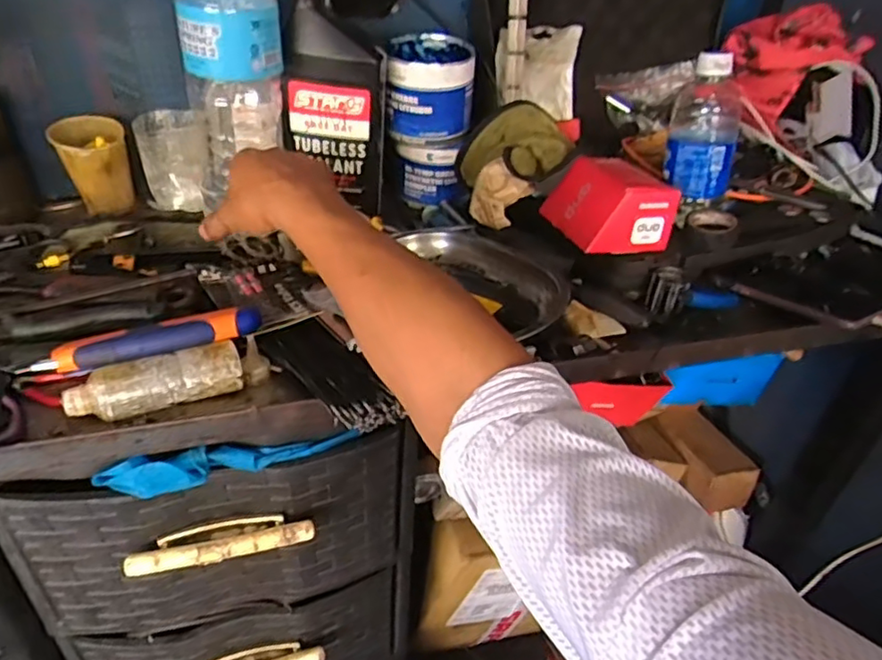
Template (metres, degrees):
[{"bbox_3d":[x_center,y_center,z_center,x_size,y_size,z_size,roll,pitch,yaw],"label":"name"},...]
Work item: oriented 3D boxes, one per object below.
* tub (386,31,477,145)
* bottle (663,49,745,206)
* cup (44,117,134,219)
[{"bbox_3d":[-0.014,-0.271,0.699,0.094,0.090,0.098,0,37,-7],"label":"tub"},{"bbox_3d":[0.254,-0.193,0.605,0.061,0.134,0.068,0,16,-6],"label":"bottle"},{"bbox_3d":[-0.366,-0.173,0.661,0.066,0.091,0.058,-15,41,-24],"label":"cup"}]

